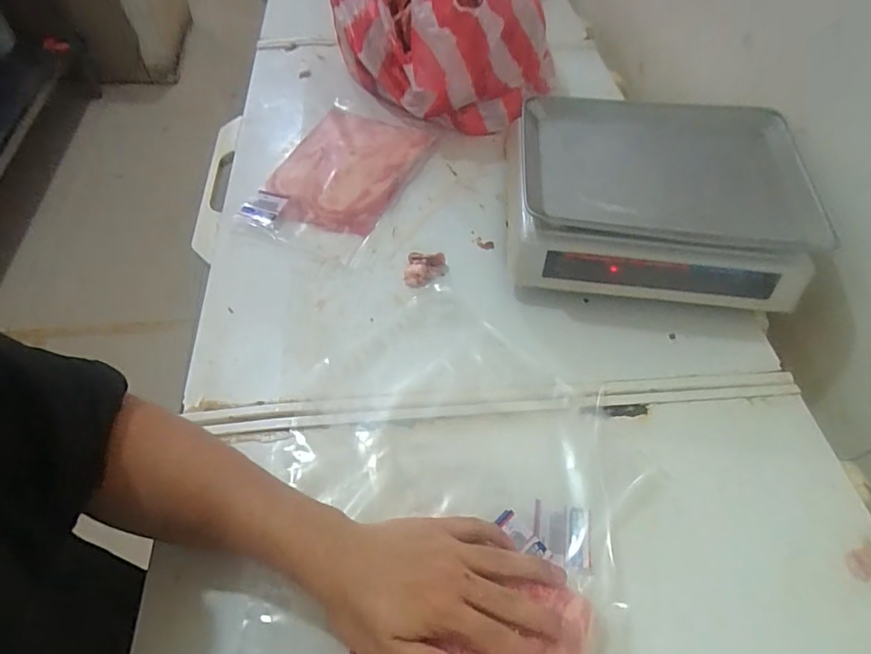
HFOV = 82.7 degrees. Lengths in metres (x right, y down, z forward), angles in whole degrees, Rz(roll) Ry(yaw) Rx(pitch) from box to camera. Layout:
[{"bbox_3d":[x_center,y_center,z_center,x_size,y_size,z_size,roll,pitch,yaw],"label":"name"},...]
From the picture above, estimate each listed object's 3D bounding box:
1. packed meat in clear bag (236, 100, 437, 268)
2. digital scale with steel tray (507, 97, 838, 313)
[{"bbox_3d":[-0.131,-0.217,0.687,0.177,0.038,0.275,20,57,11],"label":"packed meat in clear bag"},{"bbox_3d":[0.260,-0.161,0.619,0.325,0.119,0.262,6,55,1],"label":"digital scale with steel tray"}]

